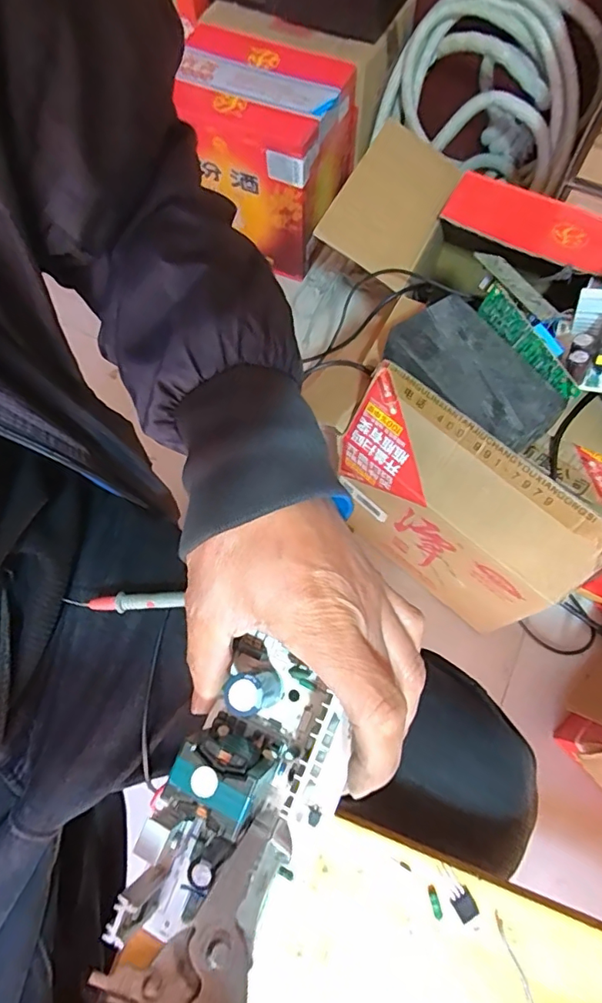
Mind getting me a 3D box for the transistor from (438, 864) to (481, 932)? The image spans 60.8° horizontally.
[{"bbox_3d":[0.074,0.184,0.239,0.010,0.004,0.027,-30,71,-11],"label":"transistor"}]

